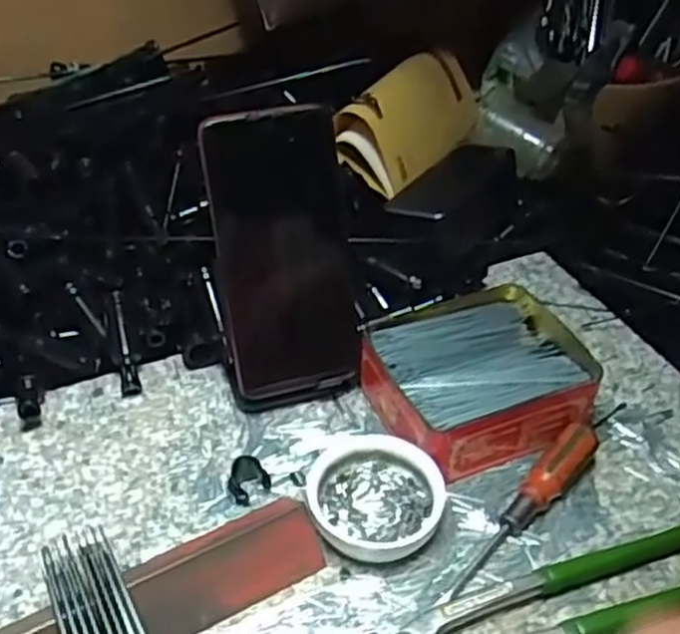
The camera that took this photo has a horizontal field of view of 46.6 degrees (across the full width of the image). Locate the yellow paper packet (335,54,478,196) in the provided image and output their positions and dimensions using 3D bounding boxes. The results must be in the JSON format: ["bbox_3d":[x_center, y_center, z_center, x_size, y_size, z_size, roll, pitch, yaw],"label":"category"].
[{"bbox_3d":[0.063,-0.168,0.657,0.030,0.081,0.213,-20,16,37],"label":"yellow paper packet"}]

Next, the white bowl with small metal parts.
[{"bbox_3d":[0.019,0.097,0.426,0.071,0.020,0.067,1,41,0],"label":"white bowl with small metal parts"}]

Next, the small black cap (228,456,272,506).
[{"bbox_3d":[-0.051,0.092,0.442,0.017,0.028,0.023,32,50,31],"label":"small black cap"}]

